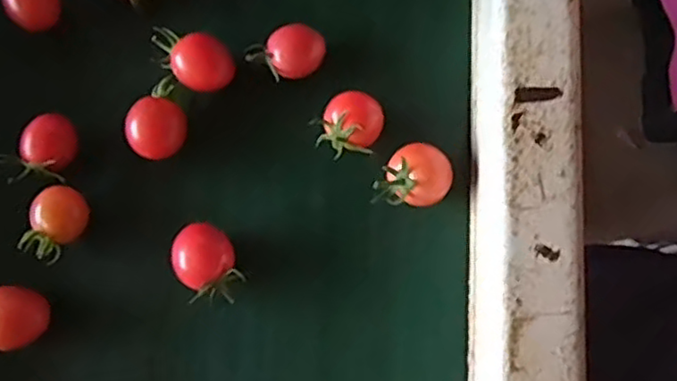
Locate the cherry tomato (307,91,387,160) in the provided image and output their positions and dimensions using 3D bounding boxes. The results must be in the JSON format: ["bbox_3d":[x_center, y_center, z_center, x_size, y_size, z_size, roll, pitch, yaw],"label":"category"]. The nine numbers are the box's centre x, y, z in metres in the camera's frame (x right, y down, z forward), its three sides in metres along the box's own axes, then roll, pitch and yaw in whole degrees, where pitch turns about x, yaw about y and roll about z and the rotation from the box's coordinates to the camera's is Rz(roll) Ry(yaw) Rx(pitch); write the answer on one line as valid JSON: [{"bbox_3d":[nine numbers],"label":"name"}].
[{"bbox_3d":[0.006,-0.029,0.296,0.027,0.019,0.029,36,83,7],"label":"cherry tomato"}]

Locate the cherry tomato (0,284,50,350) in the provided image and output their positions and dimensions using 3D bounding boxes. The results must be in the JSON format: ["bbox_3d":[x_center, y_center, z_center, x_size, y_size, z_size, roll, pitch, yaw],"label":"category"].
[{"bbox_3d":[-0.140,0.054,0.285,0.033,0.034,0.025,2,80,2],"label":"cherry tomato"}]

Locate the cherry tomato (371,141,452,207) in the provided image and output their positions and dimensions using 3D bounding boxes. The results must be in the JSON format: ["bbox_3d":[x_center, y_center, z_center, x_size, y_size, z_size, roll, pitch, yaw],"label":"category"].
[{"bbox_3d":[0.032,-0.005,0.291,0.033,0.027,0.026,-1,80,1],"label":"cherry tomato"}]

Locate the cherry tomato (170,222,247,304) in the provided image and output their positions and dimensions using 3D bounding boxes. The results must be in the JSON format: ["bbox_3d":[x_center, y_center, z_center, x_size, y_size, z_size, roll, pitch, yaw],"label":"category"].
[{"bbox_3d":[-0.056,0.032,0.290,0.025,0.029,0.035,-33,81,-4],"label":"cherry tomato"}]

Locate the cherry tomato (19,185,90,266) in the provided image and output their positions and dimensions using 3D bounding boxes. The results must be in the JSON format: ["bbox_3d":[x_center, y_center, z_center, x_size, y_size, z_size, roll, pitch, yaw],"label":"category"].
[{"bbox_3d":[-0.124,0.014,0.295,0.023,0.026,0.030,36,83,7],"label":"cherry tomato"}]

